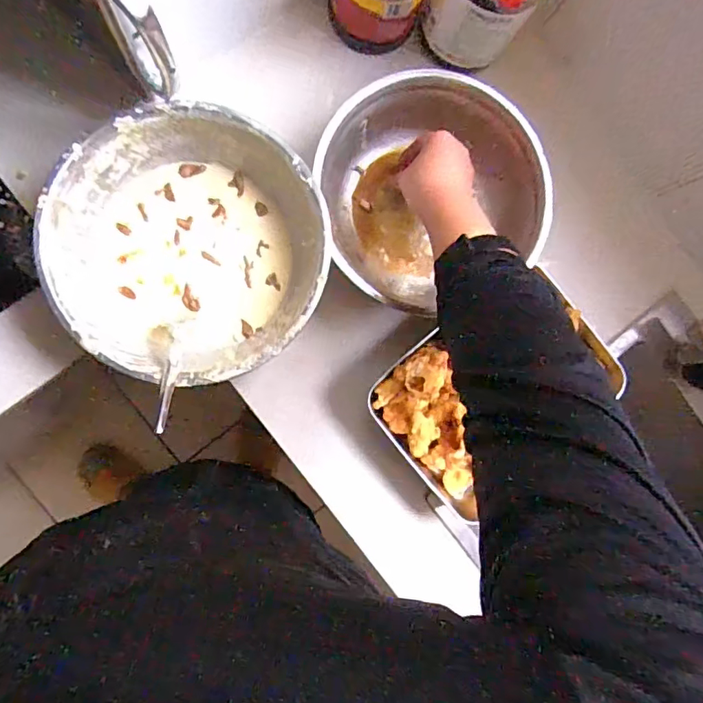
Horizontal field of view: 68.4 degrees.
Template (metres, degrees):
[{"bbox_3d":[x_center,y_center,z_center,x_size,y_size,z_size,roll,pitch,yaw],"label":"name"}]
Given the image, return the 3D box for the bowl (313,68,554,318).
[{"bbox_3d":[0.082,-0.170,0.553,0.218,0.081,0.218,0,90,-9],"label":"bowl"}]

